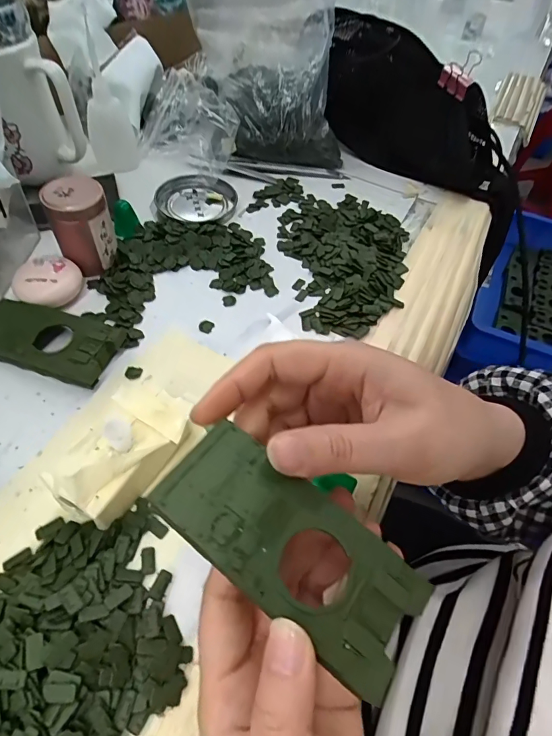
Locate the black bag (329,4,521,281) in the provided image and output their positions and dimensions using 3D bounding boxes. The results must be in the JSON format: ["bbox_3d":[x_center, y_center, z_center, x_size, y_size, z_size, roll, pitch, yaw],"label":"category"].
[{"bbox_3d":[0.169,-0.268,0.473,0.308,0.112,0.088,44,60,0],"label":"black bag"}]

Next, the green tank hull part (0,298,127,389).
[{"bbox_3d":[-0.164,-0.020,0.303,0.108,0.020,0.050,17,55,8],"label":"green tank hull part"}]

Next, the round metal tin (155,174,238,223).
[{"bbox_3d":[-0.082,-0.166,0.425,0.075,0.017,0.068,16,55,7],"label":"round metal tin"}]

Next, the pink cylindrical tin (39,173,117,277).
[{"bbox_3d":[-0.154,-0.114,0.339,0.043,0.064,0.038,-21,58,-18],"label":"pink cylindrical tin"}]

